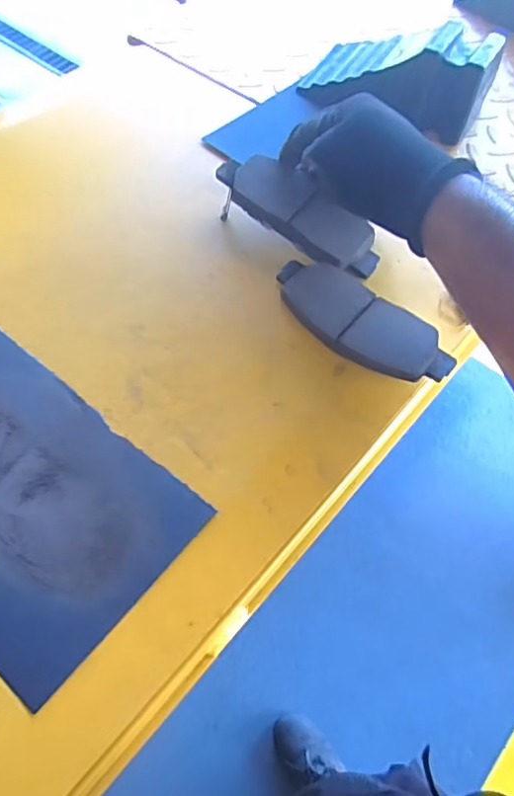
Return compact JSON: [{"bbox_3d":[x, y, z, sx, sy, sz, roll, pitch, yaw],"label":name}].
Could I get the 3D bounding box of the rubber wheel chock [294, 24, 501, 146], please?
[{"bbox_3d":[0.133,-0.311,0.537,0.178,0.074,0.096,26,61,27],"label":"rubber wheel chock"}]

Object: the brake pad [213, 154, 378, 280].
[{"bbox_3d":[0.033,-0.147,0.440,0.144,0.020,0.050,33,81,4],"label":"brake pad"}]

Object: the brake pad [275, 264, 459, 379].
[{"bbox_3d":[0.076,-0.060,0.403,0.141,0.016,0.071,35,65,18],"label":"brake pad"}]

